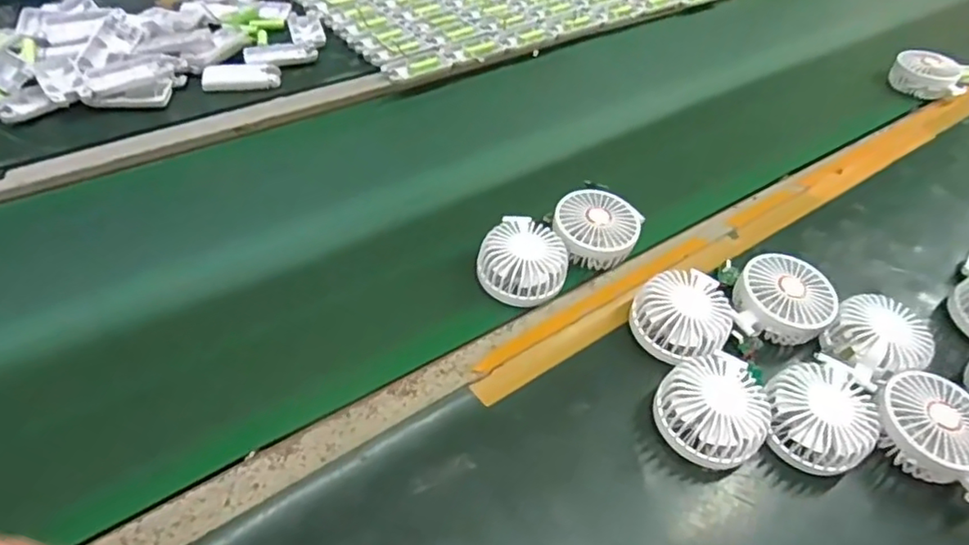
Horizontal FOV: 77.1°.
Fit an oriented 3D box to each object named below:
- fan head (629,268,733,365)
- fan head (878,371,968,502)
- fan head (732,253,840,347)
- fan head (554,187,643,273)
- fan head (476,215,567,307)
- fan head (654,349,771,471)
[{"bbox_3d":[0.184,0.041,0.566,0.084,0.040,0.086,3,48,-3],"label":"fan head"},{"bbox_3d":[0.381,0.136,0.514,0.100,0.049,0.080,35,54,24],"label":"fan head"},{"bbox_3d":[0.287,0.028,0.582,0.087,0.039,0.082,19,49,11],"label":"fan head"},{"bbox_3d":[0.118,-0.046,0.645,0.090,0.037,0.082,14,48,7],"label":"fan head"},{"bbox_3d":[0.040,-0.013,0.607,0.085,0.035,0.084,3,48,-3],"label":"fan head"},{"bbox_3d":[0.193,0.116,0.513,0.093,0.058,0.085,3,48,-3],"label":"fan head"}]

